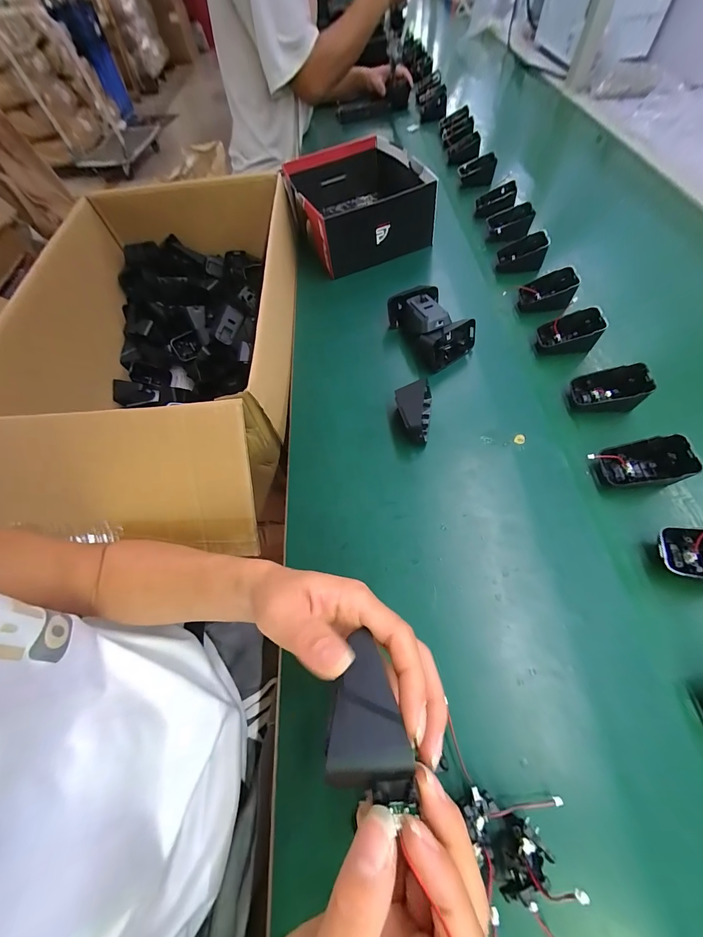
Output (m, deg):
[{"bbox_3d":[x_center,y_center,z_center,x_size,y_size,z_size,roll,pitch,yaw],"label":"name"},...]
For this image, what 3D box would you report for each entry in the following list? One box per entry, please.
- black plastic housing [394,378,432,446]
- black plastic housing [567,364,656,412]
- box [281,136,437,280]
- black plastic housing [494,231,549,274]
[{"bbox_3d":[0.070,-0.067,0.372,0.041,0.037,0.066,7,61,8],"label":"black plastic housing"},{"bbox_3d":[0.284,-0.087,0.362,0.062,0.043,0.046,5,61,7],"label":"black plastic housing"},{"bbox_3d":[0.007,-0.464,0.568,0.211,0.086,0.247,-19,61,-5],"label":"box"},{"bbox_3d":[0.265,-0.334,0.505,0.065,0.042,0.043,11,62,11],"label":"black plastic housing"}]

